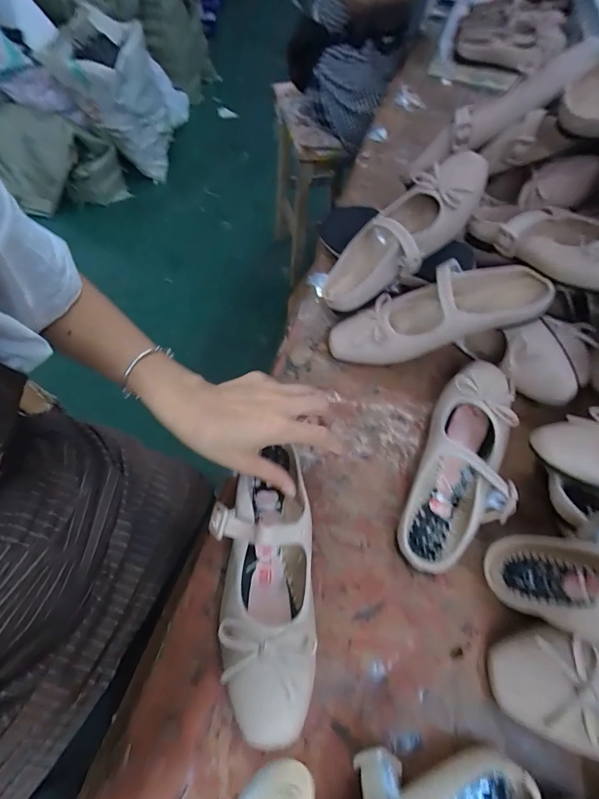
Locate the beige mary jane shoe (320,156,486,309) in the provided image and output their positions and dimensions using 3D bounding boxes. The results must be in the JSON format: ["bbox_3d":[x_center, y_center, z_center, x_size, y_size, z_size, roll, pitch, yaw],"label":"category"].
[{"bbox_3d":[0.120,-0.198,0.459,0.228,0.058,0.102,-41,66,12],"label":"beige mary jane shoe"}]

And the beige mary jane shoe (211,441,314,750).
[{"bbox_3d":[-0.031,0.145,0.329,0.079,0.064,0.224,0,56,-4],"label":"beige mary jane shoe"}]

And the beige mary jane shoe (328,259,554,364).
[{"bbox_3d":[0.148,-0.097,0.440,0.234,0.055,0.084,-17,61,11],"label":"beige mary jane shoe"}]

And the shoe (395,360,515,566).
[{"bbox_3d":[0.170,0.061,0.395,0.091,0.055,0.236,20,61,8],"label":"shoe"}]

